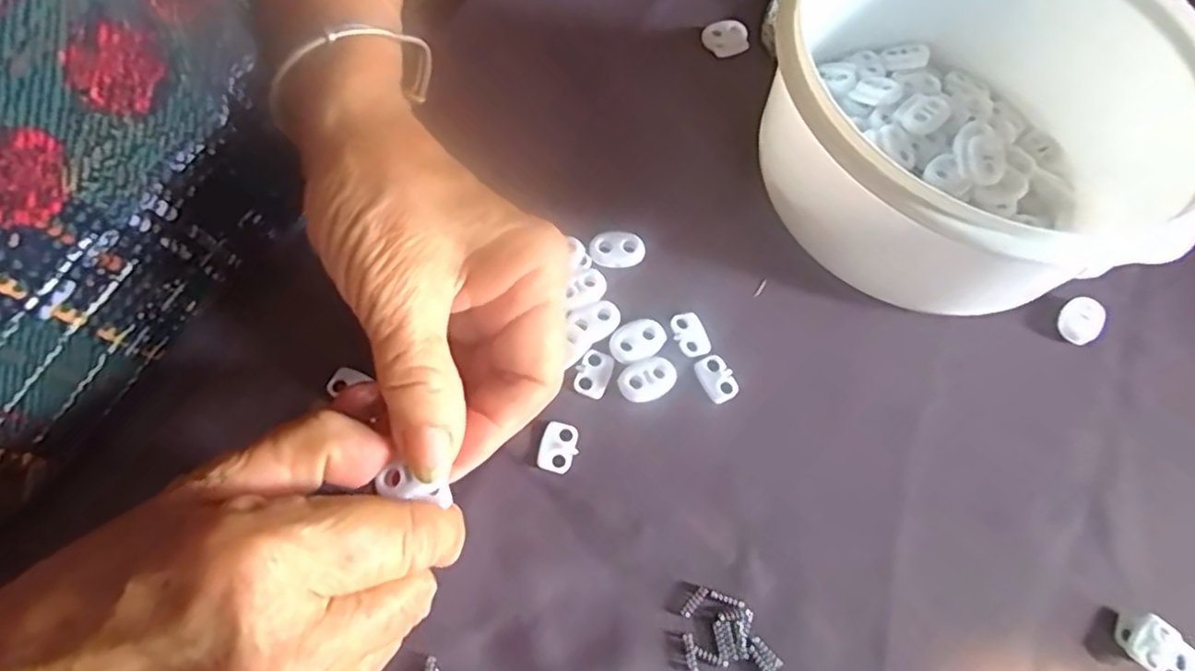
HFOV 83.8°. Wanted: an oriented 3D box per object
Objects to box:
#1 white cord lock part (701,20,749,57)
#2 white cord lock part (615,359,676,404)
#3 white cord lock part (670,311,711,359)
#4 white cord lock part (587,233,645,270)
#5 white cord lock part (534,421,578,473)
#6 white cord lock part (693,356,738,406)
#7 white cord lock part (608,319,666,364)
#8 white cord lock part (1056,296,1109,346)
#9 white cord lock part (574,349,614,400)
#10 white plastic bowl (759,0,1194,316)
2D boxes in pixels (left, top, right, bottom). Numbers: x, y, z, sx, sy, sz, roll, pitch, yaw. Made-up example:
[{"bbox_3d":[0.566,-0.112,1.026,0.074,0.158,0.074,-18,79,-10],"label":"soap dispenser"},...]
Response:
[{"bbox_3d":[0.063,-0.147,0.330,0.021,0.007,0.018,-14,68,-9],"label":"white cord lock part"},{"bbox_3d":[0.019,0.017,0.254,0.022,0.004,0.015,-24,70,-13],"label":"white cord lock part"},{"bbox_3d":[0.037,-0.001,0.263,0.012,0.004,0.019,-23,69,-13],"label":"white cord lock part"},{"bbox_3d":[0.008,-0.035,0.275,0.023,0.006,0.014,-6,67,-5],"label":"white cord lock part"},{"bbox_3d":[-0.014,0.041,0.242,0.013,0.004,0.019,14,66,3],"label":"white cord lock part"},{"bbox_3d":[0.046,0.016,0.258,0.013,0.004,0.019,-26,70,-13],"label":"white cord lock part"},{"bbox_3d":[0.016,0.002,0.259,0.022,0.004,0.016,-29,71,-15],"label":"white cord lock part"},{"bbox_3d":[0.201,-0.006,0.277,0.015,0.008,0.020,35,69,12],"label":"white cord lock part"},{"bbox_3d":[-0.001,0.014,0.255,0.013,0.004,0.018,20,67,6],"label":"white cord lock part"},{"bbox_3d":[0.147,-0.083,0.269,0.149,0.076,0.159,27,68,9],"label":"white plastic bowl"}]

